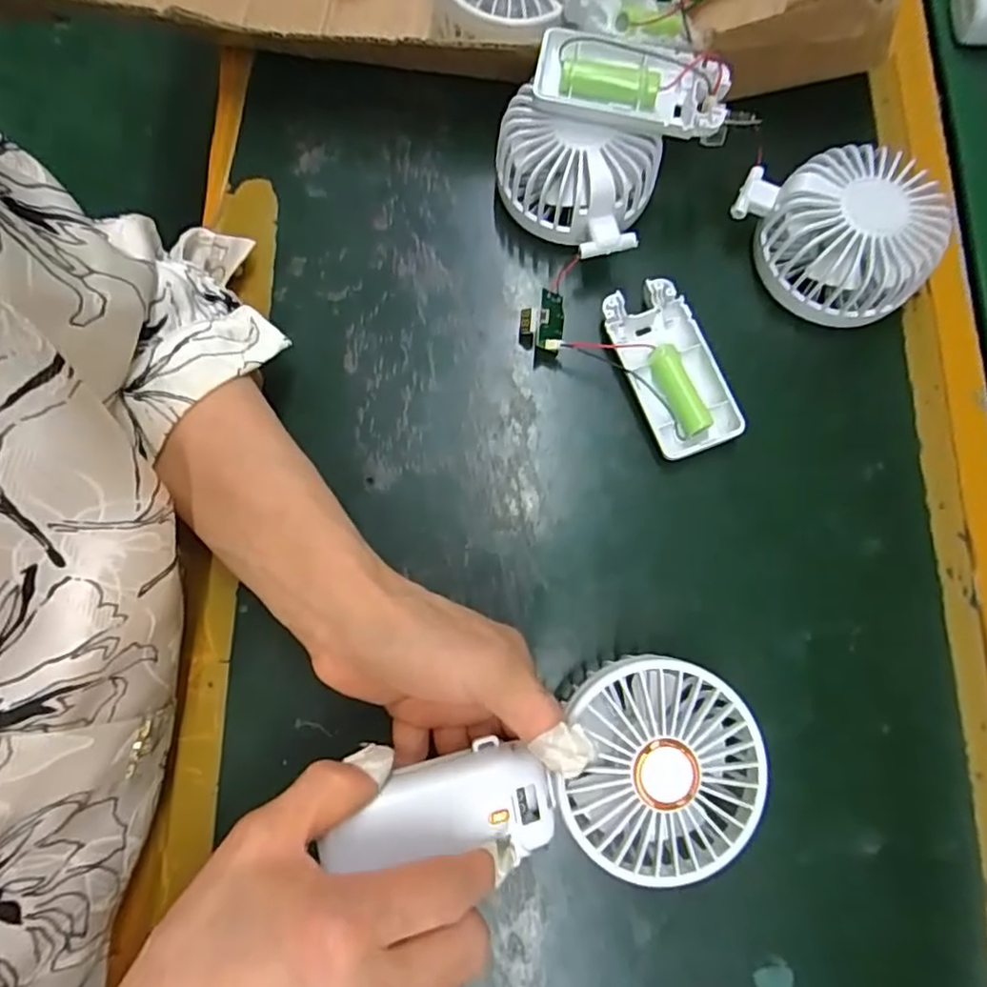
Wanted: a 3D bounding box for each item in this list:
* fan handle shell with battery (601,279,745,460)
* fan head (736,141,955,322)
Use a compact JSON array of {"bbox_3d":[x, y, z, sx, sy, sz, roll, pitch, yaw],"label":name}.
[{"bbox_3d":[0.092,-0.065,0.333,0.046,0.016,0.092,-23,79,-5],"label":"fan handle shell with battery"},{"bbox_3d":[0.179,-0.137,0.330,0.076,0.048,0.099,-32,80,-7],"label":"fan head"}]

